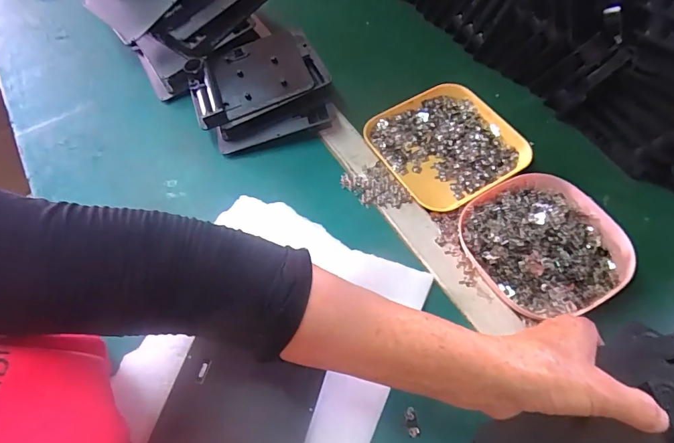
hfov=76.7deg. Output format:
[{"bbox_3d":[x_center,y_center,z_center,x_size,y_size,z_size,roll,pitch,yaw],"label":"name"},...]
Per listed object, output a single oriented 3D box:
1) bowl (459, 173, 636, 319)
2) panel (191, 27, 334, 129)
[{"bbox_3d":[0.194,0.018,0.398,0.136,0.031,0.132,-26,61,-14],"label":"bowl"},{"bbox_3d":[-0.097,-0.172,0.496,0.150,0.016,0.116,-23,58,-8],"label":"panel"}]

